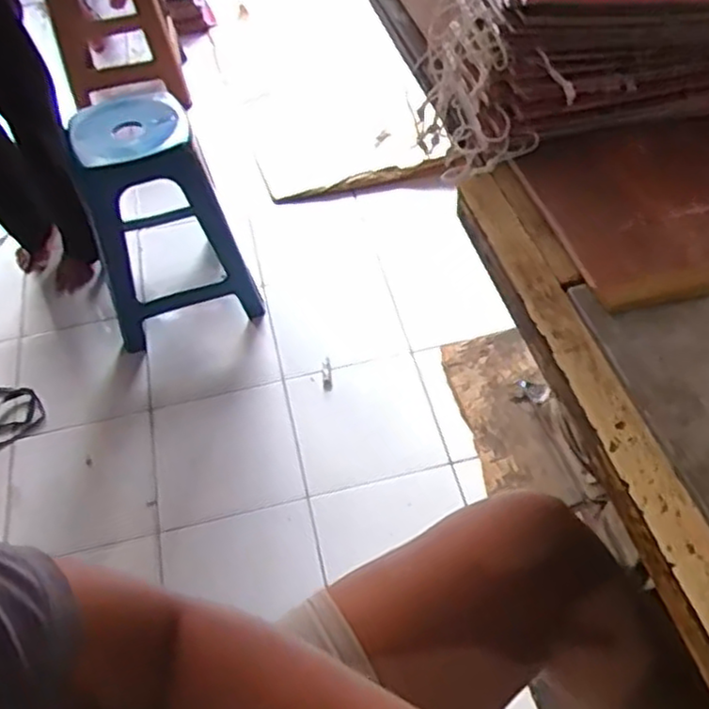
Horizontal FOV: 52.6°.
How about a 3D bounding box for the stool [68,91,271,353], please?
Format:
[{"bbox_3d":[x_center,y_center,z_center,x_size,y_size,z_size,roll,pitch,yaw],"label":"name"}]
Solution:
[{"bbox_3d":[-0.447,-0.327,1.651,0.337,0.491,0.315,-17,52,-8],"label":"stool"}]

